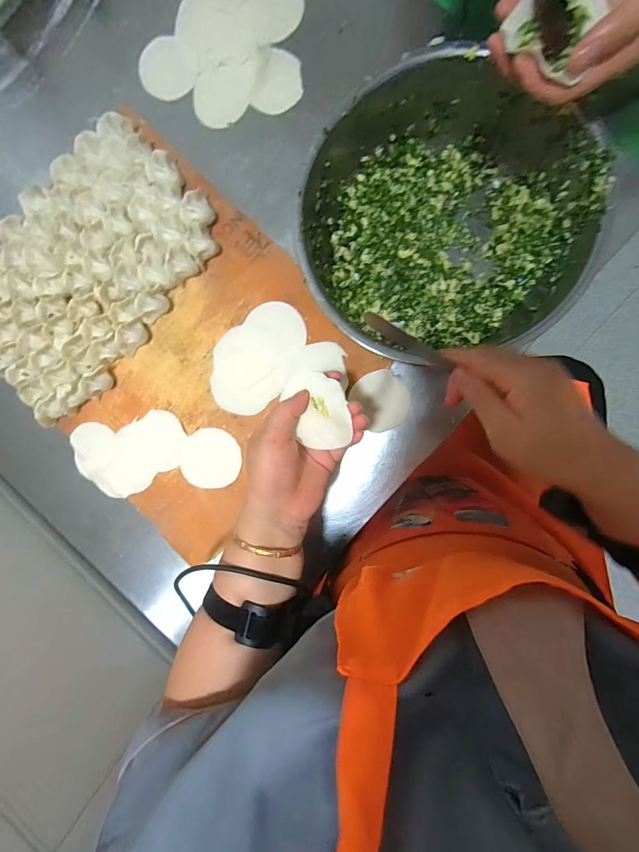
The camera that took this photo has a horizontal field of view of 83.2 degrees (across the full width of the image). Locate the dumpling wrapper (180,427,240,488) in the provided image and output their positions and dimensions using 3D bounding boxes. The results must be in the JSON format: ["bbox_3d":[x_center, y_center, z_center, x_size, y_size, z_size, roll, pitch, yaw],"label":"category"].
[{"bbox_3d":[-0.136,0.041,0.451,0.074,0.004,0.074,9,95,1],"label":"dumpling wrapper"}]

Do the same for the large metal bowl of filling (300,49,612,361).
[{"bbox_3d":[0.125,-0.207,0.370,0.259,0.083,0.237,0,92,7],"label":"large metal bowl of filling"}]

